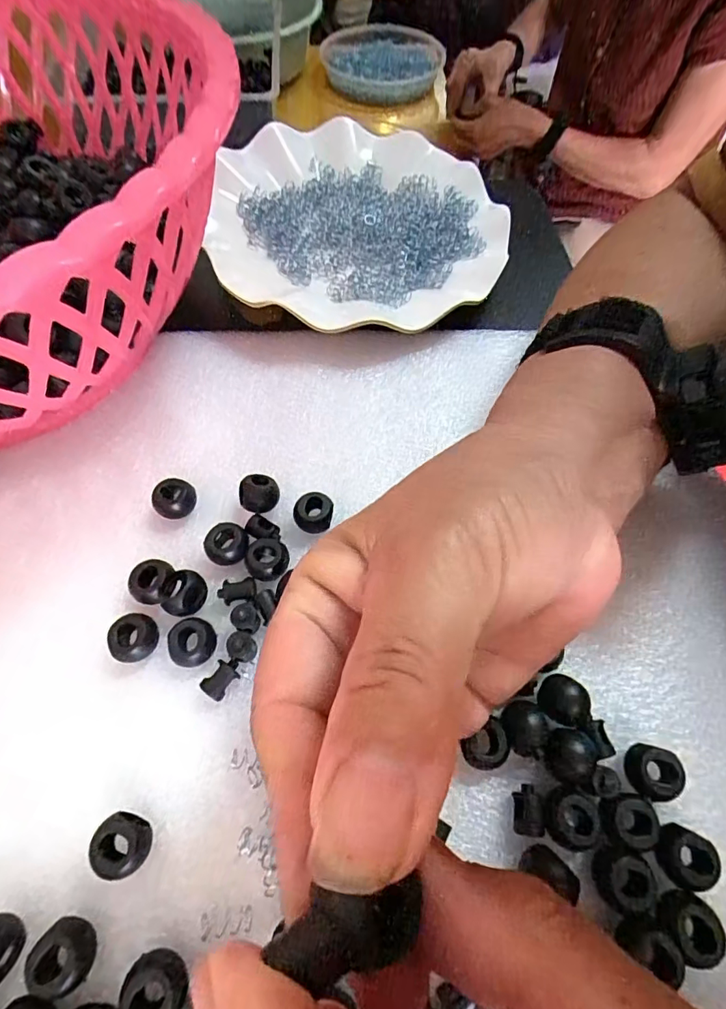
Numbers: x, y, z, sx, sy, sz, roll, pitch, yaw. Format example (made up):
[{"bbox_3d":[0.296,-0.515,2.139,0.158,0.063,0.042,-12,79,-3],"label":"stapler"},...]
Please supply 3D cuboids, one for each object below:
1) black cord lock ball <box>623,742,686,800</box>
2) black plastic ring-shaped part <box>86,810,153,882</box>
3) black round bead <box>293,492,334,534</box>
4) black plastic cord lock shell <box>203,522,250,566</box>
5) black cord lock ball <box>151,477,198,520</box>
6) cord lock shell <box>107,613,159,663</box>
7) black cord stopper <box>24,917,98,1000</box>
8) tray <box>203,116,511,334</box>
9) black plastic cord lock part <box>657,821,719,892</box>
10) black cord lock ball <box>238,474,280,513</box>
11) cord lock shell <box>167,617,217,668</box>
[{"bbox_3d":[0.100,0.091,0.165,0.013,0.013,0.017,1,63,-1],"label":"black cord lock ball"},{"bbox_3d":[-0.078,0.111,0.156,0.016,0.012,0.016,1,63,-1],"label":"black plastic ring-shaped part"},{"bbox_3d":[-0.021,0.004,0.210,0.017,0.012,0.016,1,63,-1],"label":"black round bead"},{"bbox_3d":[-0.056,0.018,0.202,0.018,0.013,0.015,-36,70,-18],"label":"black plastic cord lock shell"},{"bbox_3d":[-0.083,-0.002,0.212,0.017,0.013,0.015,-41,71,-19],"label":"black cord lock ball"},{"bbox_3d":[-0.087,0.052,0.185,0.015,0.013,0.017,13,64,5],"label":"cord lock shell"},{"bbox_3d":[-0.088,0.135,0.143,0.016,0.010,0.016,1,63,-1],"label":"black cord stopper"},{"bbox_3d":[0.000,-0.180,0.293,0.172,0.026,0.158,4,63,1],"label":"tray"},{"bbox_3d":[0.102,0.113,0.155,0.019,0.011,0.016,9,63,3],"label":"black plastic cord lock part"},{"bbox_3d":[-0.045,-0.003,0.212,0.017,0.015,0.017,1,63,-1],"label":"black cord lock ball"},{"bbox_3d":[-0.065,0.053,0.184,0.016,0.012,0.017,-3,63,-3],"label":"cord lock shell"}]

